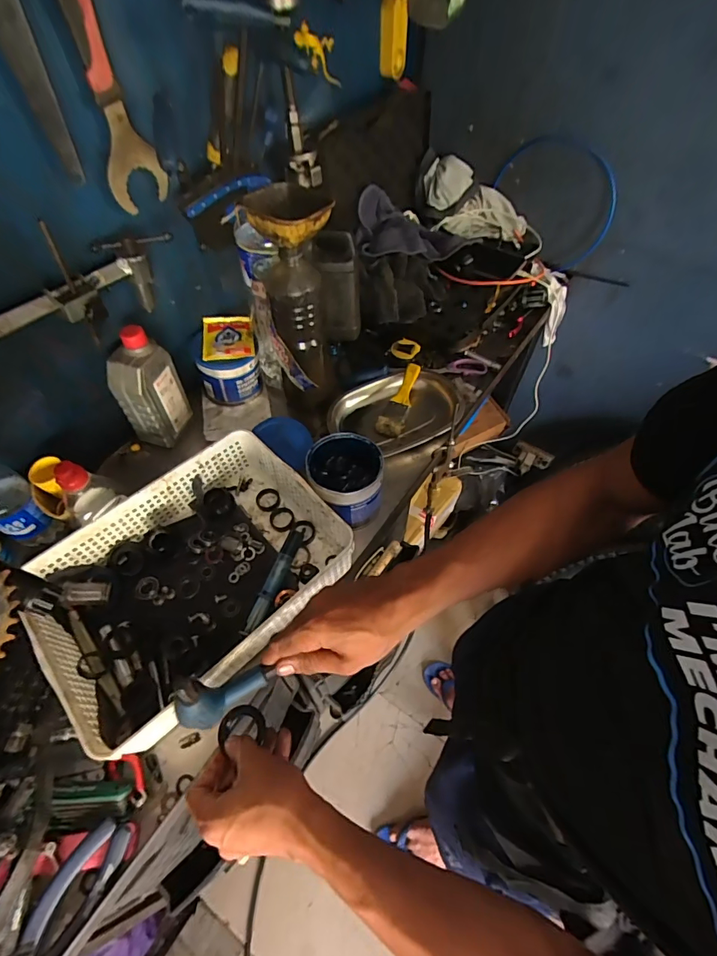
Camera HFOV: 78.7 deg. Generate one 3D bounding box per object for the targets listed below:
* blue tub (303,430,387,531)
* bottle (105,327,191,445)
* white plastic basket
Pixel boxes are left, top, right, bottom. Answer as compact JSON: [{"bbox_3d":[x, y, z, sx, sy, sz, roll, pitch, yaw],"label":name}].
[{"bbox_3d":[-0.019,0.004,0.605,0.097,0.082,0.102,0,56,0],"label":"blue tub"},{"bbox_3d":[-0.305,-0.131,0.633,0.057,0.166,0.081,13,57,9],"label":"bottle"},{"bbox_3d":[-0.194,0.116,0.530,0.327,0.090,0.261,-37,63,-23],"label":"white plastic basket"}]

